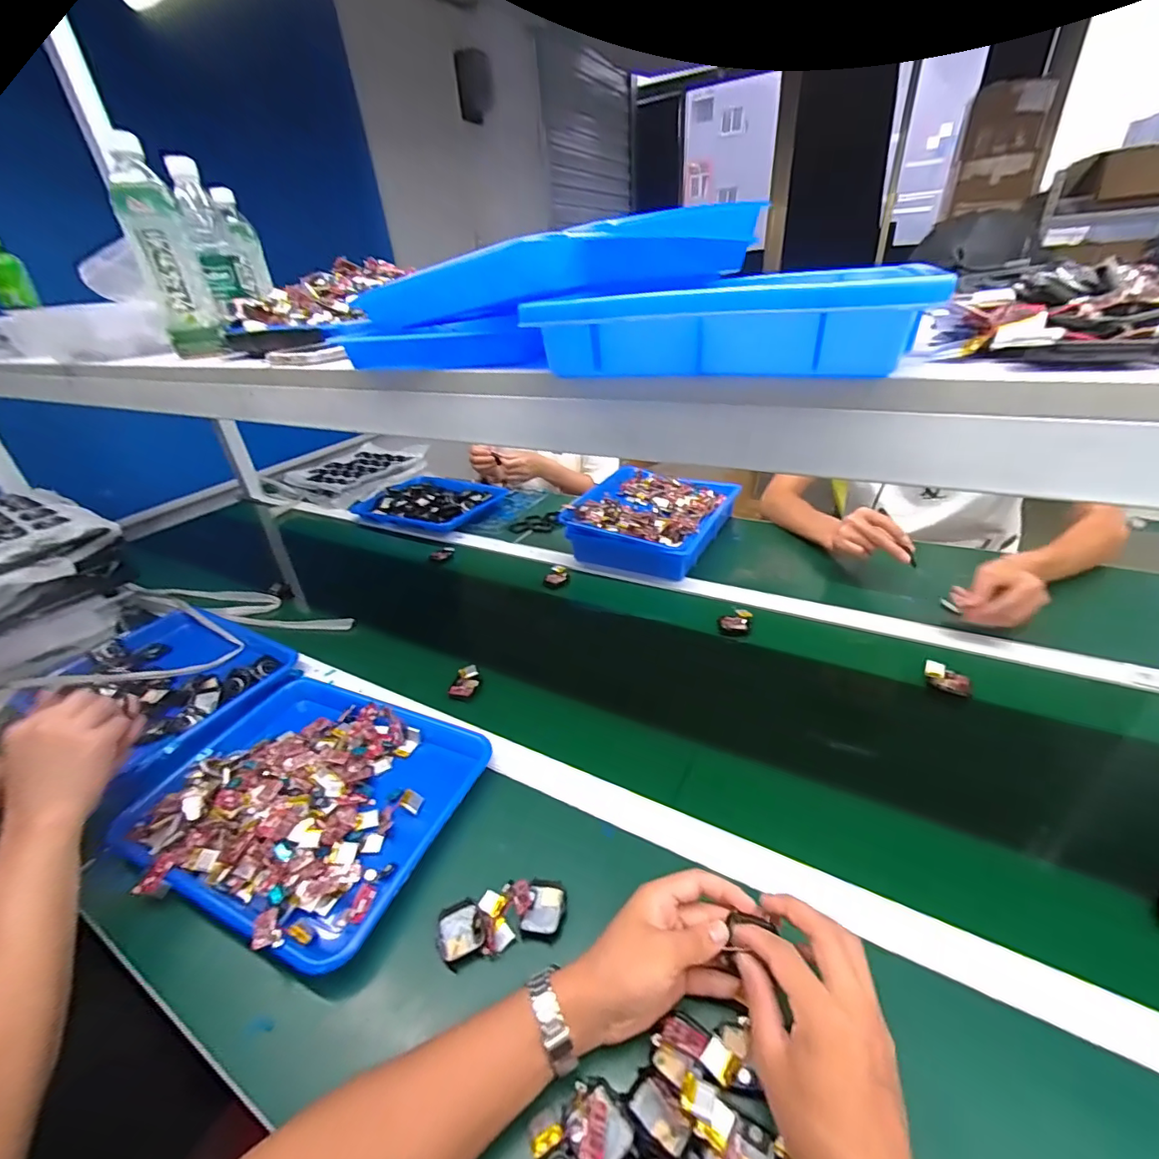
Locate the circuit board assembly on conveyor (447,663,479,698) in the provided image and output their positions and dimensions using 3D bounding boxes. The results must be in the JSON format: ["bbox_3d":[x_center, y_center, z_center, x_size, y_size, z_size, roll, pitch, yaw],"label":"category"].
[{"bbox_3d":[-0.157,0.142,0.700,0.033,0.009,0.053,17,45,0],"label":"circuit board assembly on conveyor"}]

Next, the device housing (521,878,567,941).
[{"bbox_3d":[-0.029,0.289,0.442,0.034,0.009,0.046,3,32,13],"label":"device housing"}]

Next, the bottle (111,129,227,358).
[{"bbox_3d":[-0.469,-0.366,0.572,0.057,0.198,0.059,-20,36,-26],"label":"bottle"}]

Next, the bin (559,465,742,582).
[{"bbox_3d":[0.150,-0.126,1.031,0.252,0.095,0.337,14,36,29],"label":"bin"}]

